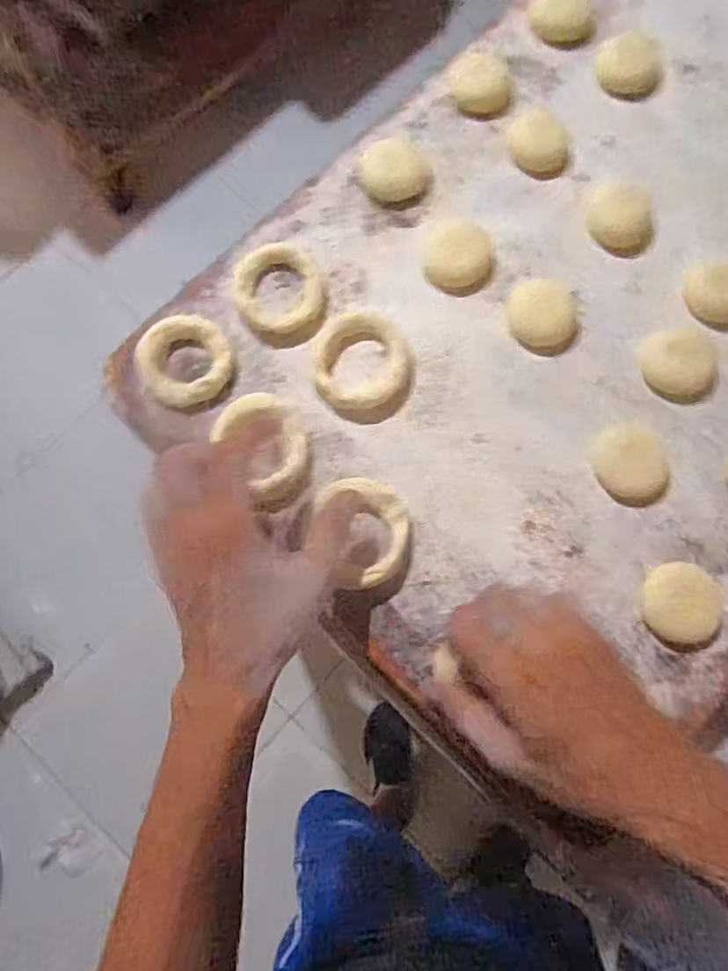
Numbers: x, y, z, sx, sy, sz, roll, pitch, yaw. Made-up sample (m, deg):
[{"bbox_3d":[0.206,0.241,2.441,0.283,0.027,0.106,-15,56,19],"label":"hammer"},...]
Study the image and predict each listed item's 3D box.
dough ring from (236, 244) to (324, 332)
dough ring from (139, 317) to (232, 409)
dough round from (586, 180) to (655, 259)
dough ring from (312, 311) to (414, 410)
[{"bbox_3d":[-0.055,-0.131,0.396,0.055,0.015,0.062,-4,78,-2],"label":"dough ring"},{"bbox_3d":[-0.115,-0.081,0.387,0.057,0.015,0.055,-8,78,-3],"label":"dough ring"},{"bbox_3d":[0.176,-0.182,0.410,0.042,0.014,0.051,-2,78,-1],"label":"dough round"},{"bbox_3d":[-0.001,-0.081,0.391,0.063,0.011,0.061,0,78,-1],"label":"dough ring"}]

